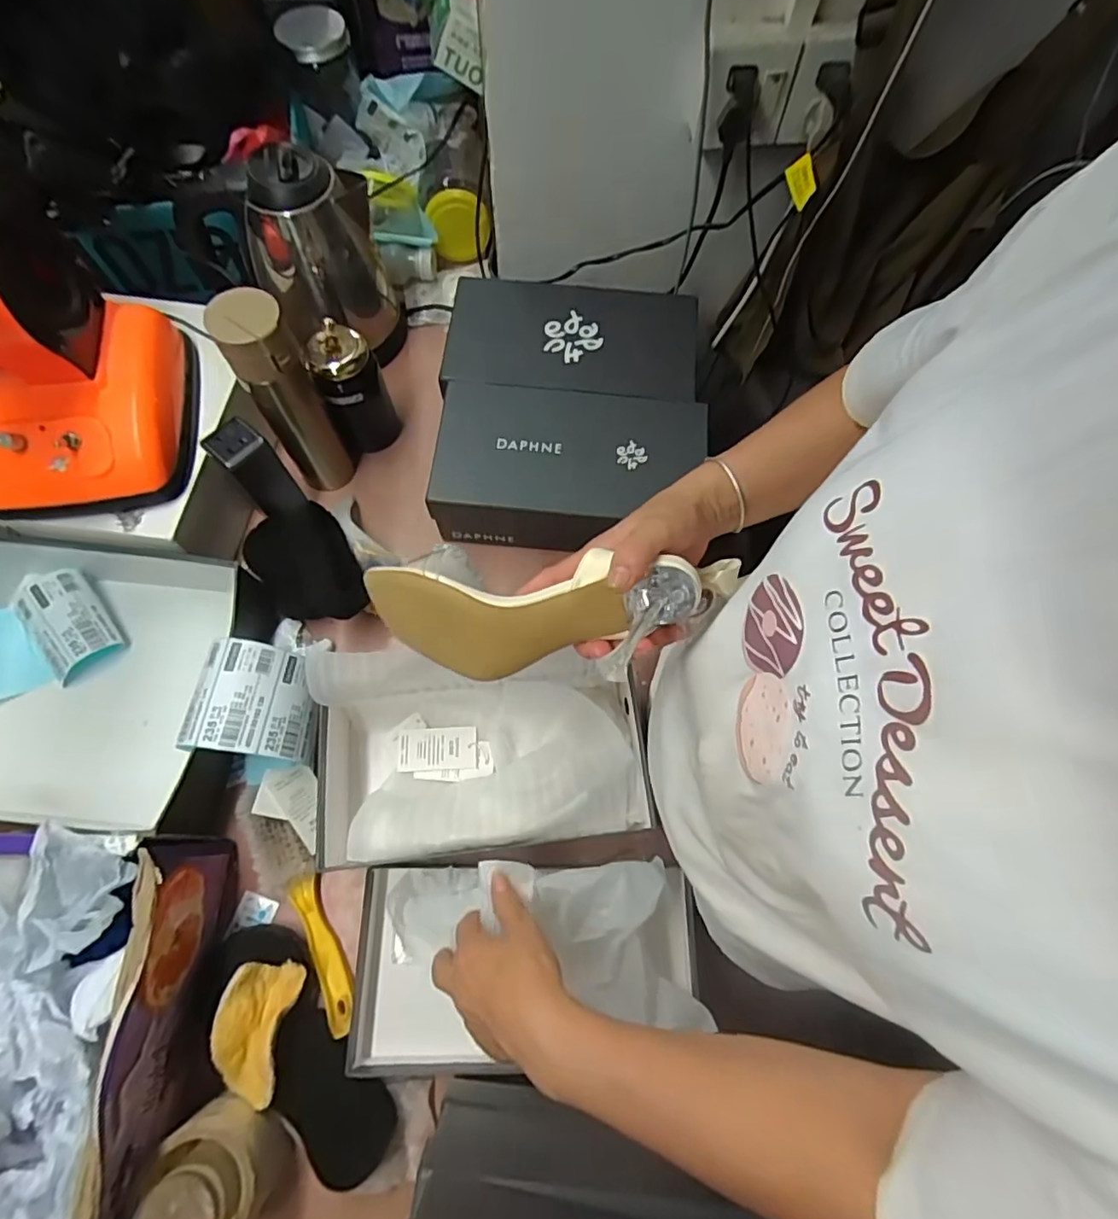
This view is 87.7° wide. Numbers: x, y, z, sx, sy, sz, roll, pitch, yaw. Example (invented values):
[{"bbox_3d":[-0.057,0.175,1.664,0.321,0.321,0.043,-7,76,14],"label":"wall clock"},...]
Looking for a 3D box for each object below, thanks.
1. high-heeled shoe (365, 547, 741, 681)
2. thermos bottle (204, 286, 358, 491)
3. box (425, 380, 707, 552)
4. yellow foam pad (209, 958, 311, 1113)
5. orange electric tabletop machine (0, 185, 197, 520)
[{"bbox_3d":[-0.010,0.005,0.376,0.237,0.066,0.077,-5,70,3],"label":"high-heeled shoe"},{"bbox_3d":[-0.279,-0.212,0.617,0.067,0.245,0.055,-29,74,-13],"label":"thermos bottle"},{"bbox_3d":[0.009,-0.159,0.670,0.283,0.094,0.160,6,70,0],"label":"box"},{"bbox_3d":[-0.252,0.350,0.481,0.052,0.034,0.097,8,70,0],"label":"yellow foam pad"},{"bbox_3d":[-0.462,-0.223,0.506,0.178,0.200,0.197,-13,71,-7],"label":"orange electric tabletop machine"}]

